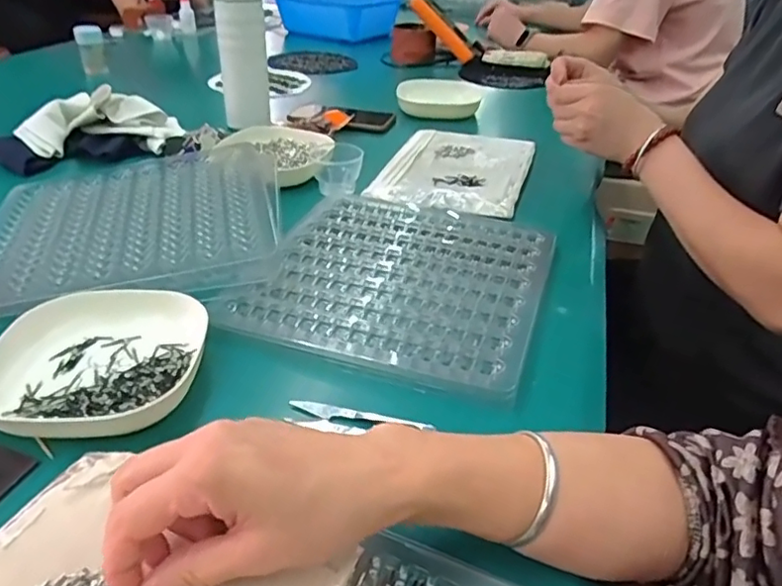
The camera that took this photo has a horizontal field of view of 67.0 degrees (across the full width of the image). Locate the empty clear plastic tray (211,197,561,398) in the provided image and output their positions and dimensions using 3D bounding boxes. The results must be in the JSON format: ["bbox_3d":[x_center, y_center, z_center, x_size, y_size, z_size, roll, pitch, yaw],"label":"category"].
[{"bbox_3d":[0.012,-0.017,0.561,0.252,0.021,0.277,12,34,16],"label":"empty clear plastic tray"}]

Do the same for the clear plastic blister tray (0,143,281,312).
[{"bbox_3d":[-0.255,-0.080,0.594,0.278,0.027,0.293,-6,34,-12],"label":"clear plastic blister tray"}]

